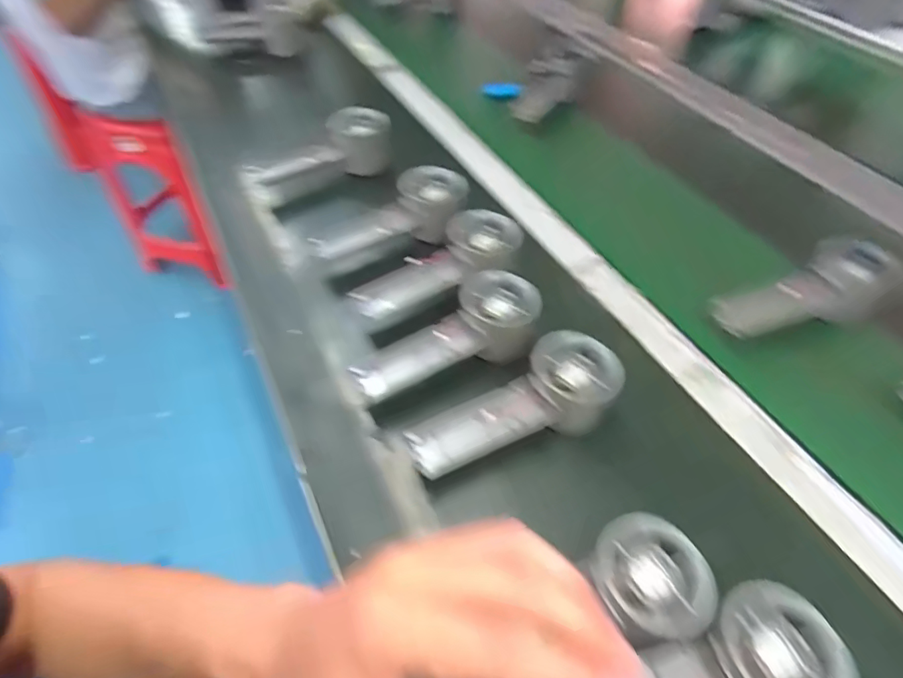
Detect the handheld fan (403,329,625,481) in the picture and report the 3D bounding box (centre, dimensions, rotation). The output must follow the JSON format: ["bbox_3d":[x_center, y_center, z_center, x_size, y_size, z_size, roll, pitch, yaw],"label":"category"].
[{"bbox_3d":[0.049,0.056,0.379,0.162,0.054,0.059,-27,56,-3],"label":"handheld fan"}]

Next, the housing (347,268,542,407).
[{"bbox_3d":[-0.002,0.002,0.426,0.166,0.052,0.065,-28,56,-4],"label":"housing"}]

